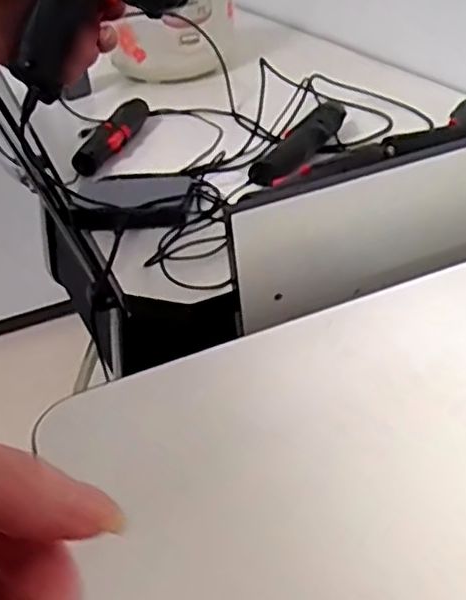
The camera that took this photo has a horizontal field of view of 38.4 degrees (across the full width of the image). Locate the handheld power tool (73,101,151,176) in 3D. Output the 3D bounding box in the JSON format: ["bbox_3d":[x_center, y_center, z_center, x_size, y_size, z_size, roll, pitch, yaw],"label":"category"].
[{"bbox_3d":[-0.164,-0.222,0.912,0.038,0.040,0.196,3,35,16],"label":"handheld power tool"}]

